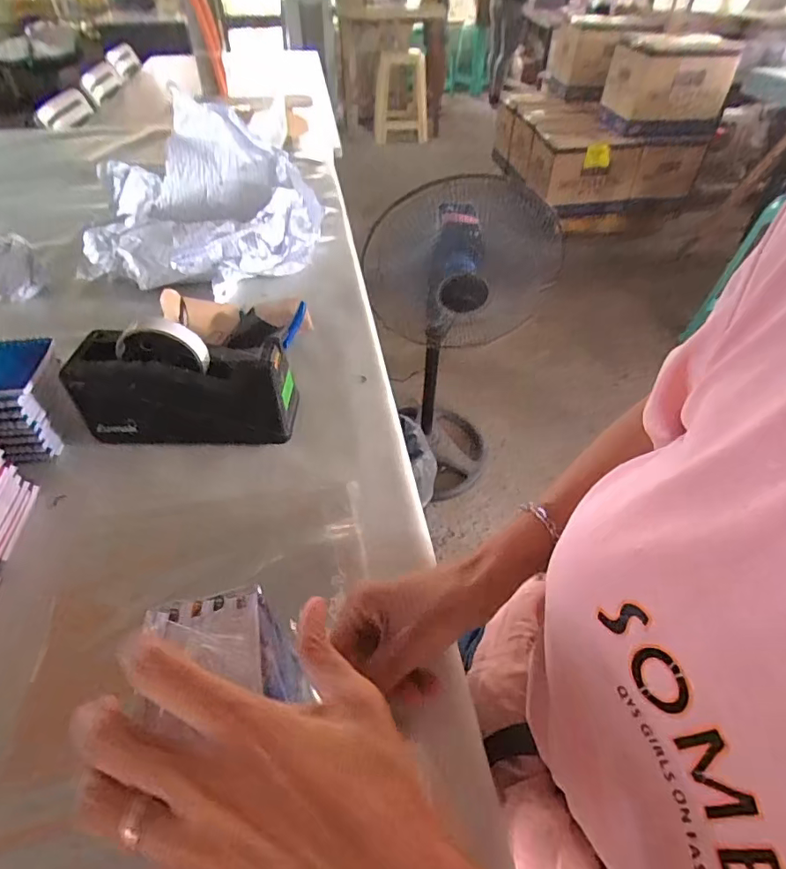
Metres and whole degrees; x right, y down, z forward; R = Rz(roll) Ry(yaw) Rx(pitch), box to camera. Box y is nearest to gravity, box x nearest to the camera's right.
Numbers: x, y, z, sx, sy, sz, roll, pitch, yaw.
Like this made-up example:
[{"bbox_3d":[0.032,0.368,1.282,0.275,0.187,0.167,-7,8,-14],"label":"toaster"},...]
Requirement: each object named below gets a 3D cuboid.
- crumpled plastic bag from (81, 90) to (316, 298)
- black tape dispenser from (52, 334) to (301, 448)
[{"bbox_3d":[-0.270,-0.330,0.746,0.315,0.192,0.229,-11,46,-11],"label":"crumpled plastic bag"},{"bbox_3d":[-0.204,-0.047,0.512,0.204,0.103,0.069,-1,44,1],"label":"black tape dispenser"}]

